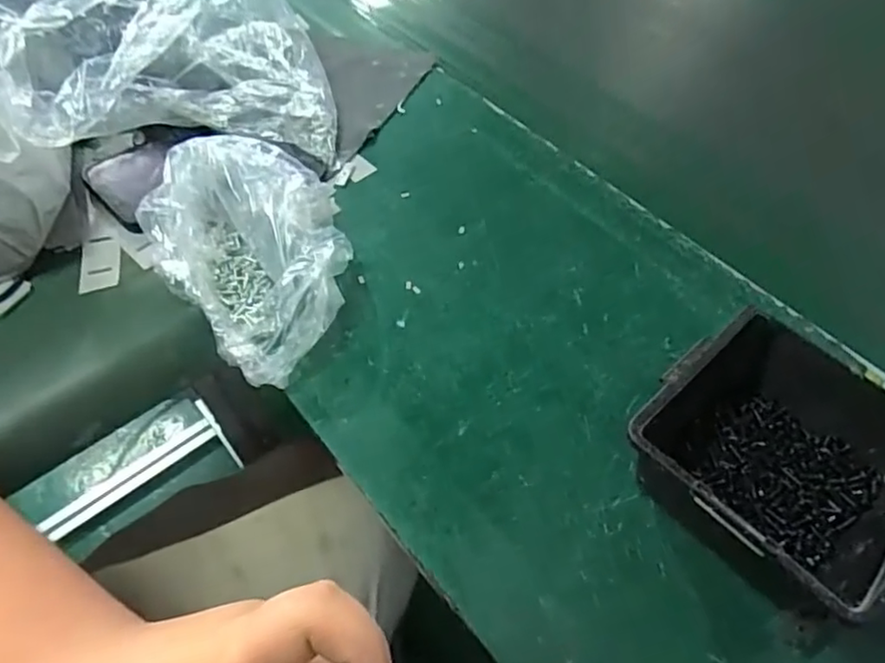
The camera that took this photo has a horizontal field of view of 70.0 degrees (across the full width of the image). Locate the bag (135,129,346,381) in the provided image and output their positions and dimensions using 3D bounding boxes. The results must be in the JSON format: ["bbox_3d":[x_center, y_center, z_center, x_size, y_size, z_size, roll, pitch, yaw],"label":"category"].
[{"bbox_3d":[-0.119,-0.046,0.391,0.118,0.063,0.147,-13,56,-10],"label":"bag"}]

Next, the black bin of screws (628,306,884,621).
[{"bbox_3d":[0.169,0.061,0.321,0.132,0.065,0.114,-37,63,-24],"label":"black bin of screws"}]

